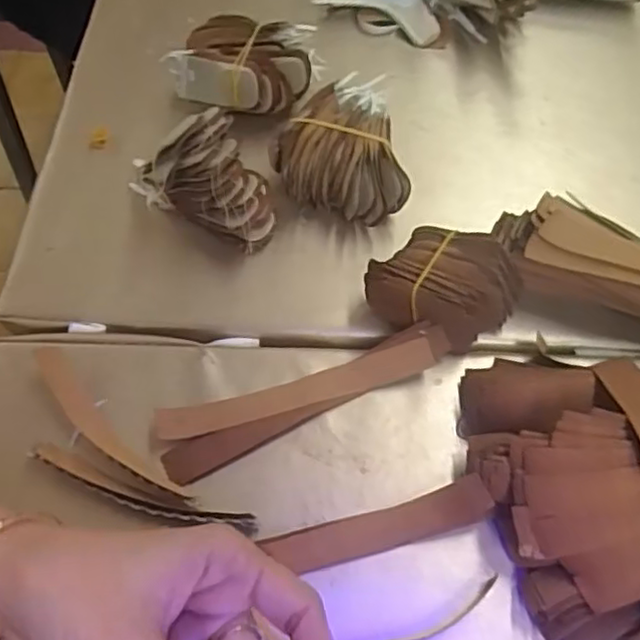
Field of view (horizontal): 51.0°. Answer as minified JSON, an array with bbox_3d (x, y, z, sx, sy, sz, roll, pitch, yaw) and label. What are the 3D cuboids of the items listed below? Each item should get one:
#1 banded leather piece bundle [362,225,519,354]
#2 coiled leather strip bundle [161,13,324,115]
[{"bbox_3d":[0.075,-0.020,0.412,0.084,0.049,0.058,24,66,12],"label":"banded leather piece bundle"},{"bbox_3d":[-0.059,-0.187,0.504,0.107,0.046,0.074,11,64,6],"label":"coiled leather strip bundle"}]

